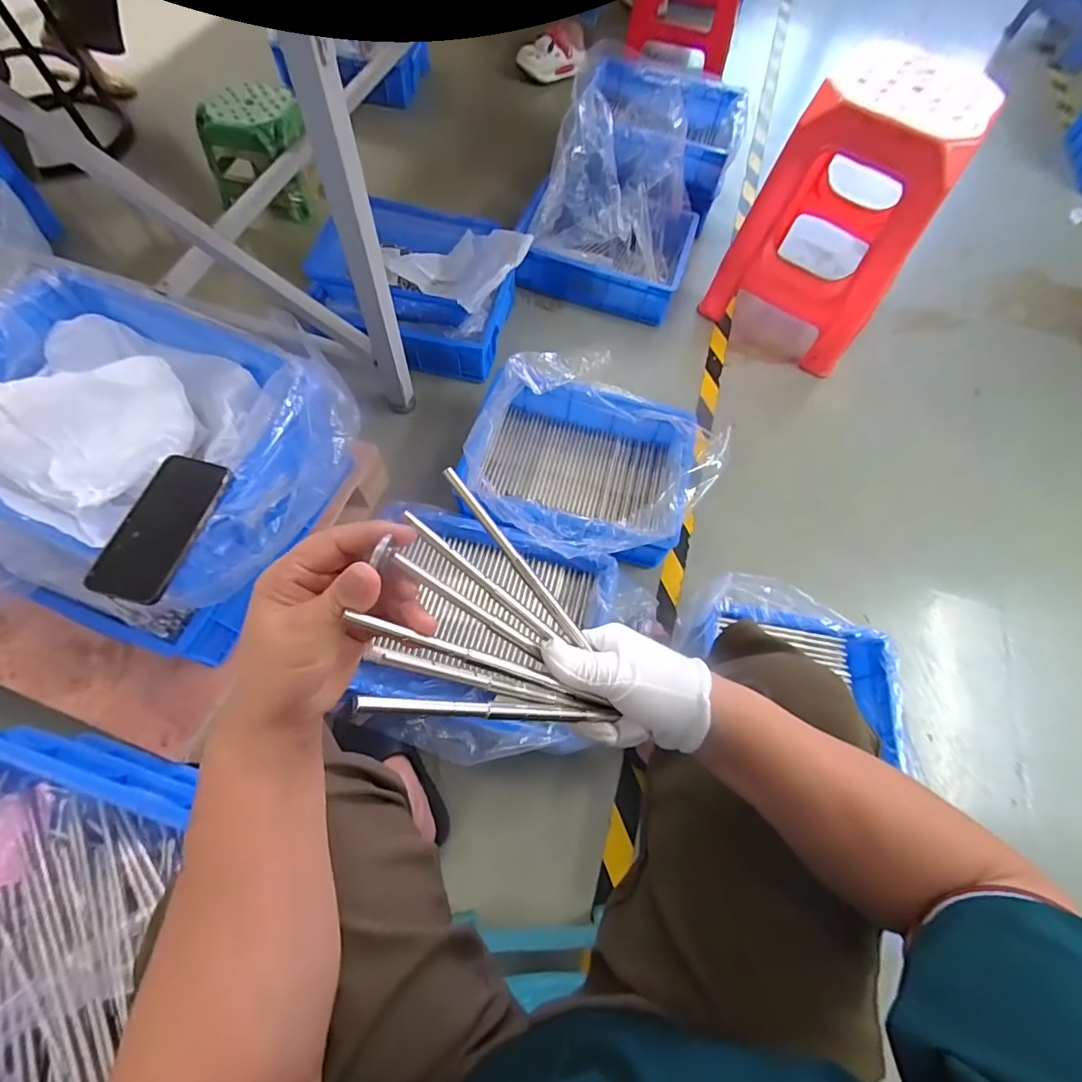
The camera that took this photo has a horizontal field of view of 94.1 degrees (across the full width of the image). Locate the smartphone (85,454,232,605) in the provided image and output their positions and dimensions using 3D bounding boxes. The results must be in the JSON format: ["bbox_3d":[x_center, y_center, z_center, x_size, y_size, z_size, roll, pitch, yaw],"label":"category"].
[{"bbox_3d":[-0.397,-0.018,0.528,0.076,0.013,0.162,14,65,3],"label":"smartphone"}]

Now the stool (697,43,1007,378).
[{"bbox_3d":[0.672,-0.752,1.171,0.362,0.475,0.397,28,66,9],"label":"stool"}]

